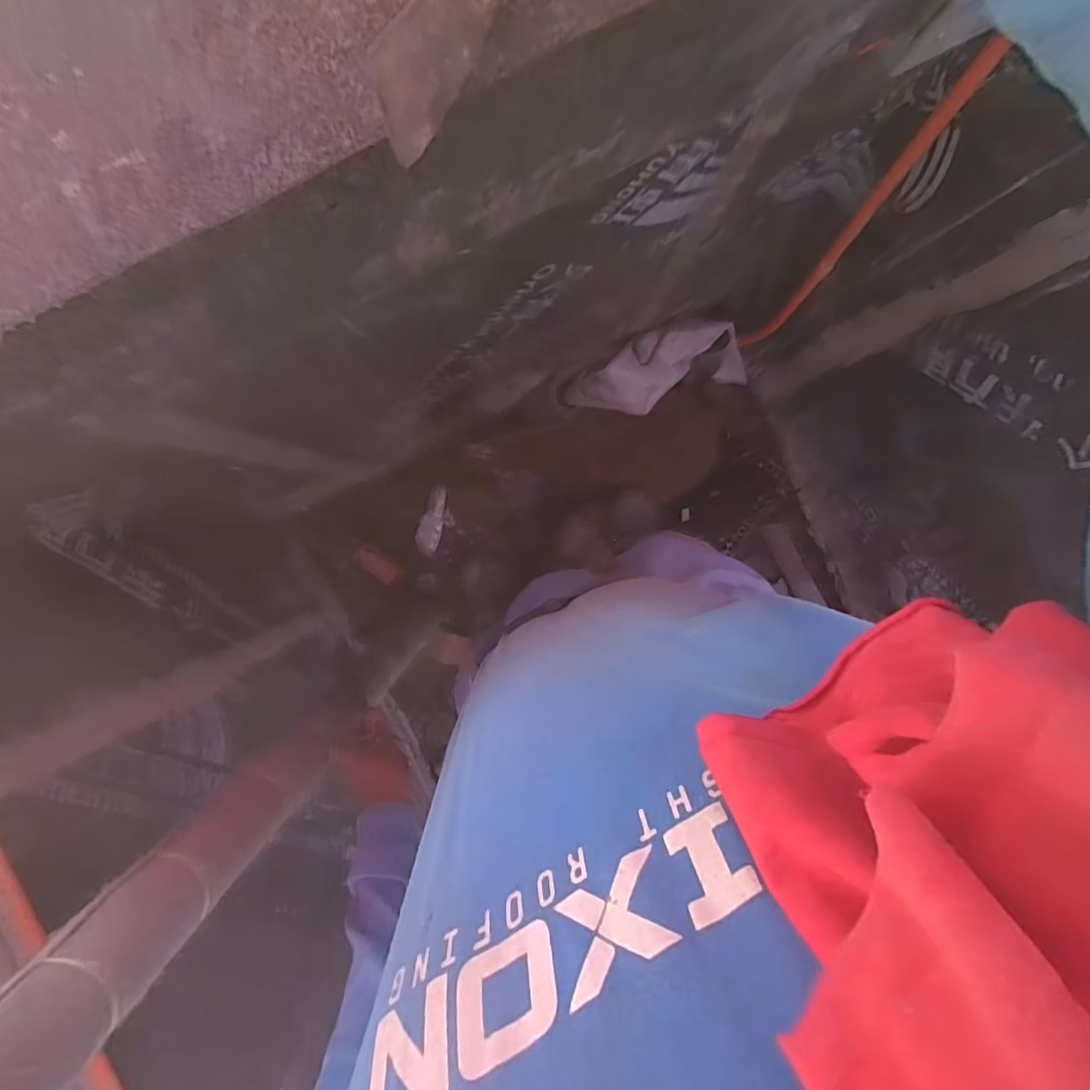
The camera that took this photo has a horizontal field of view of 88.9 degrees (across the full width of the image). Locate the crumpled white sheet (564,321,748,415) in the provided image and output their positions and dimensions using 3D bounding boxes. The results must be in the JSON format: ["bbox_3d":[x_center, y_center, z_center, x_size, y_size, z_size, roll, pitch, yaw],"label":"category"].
[{"bbox_3d":[0.256,-0.386,1.235,0.416,0.144,0.156,-21,94,-16],"label":"crumpled white sheet"}]

